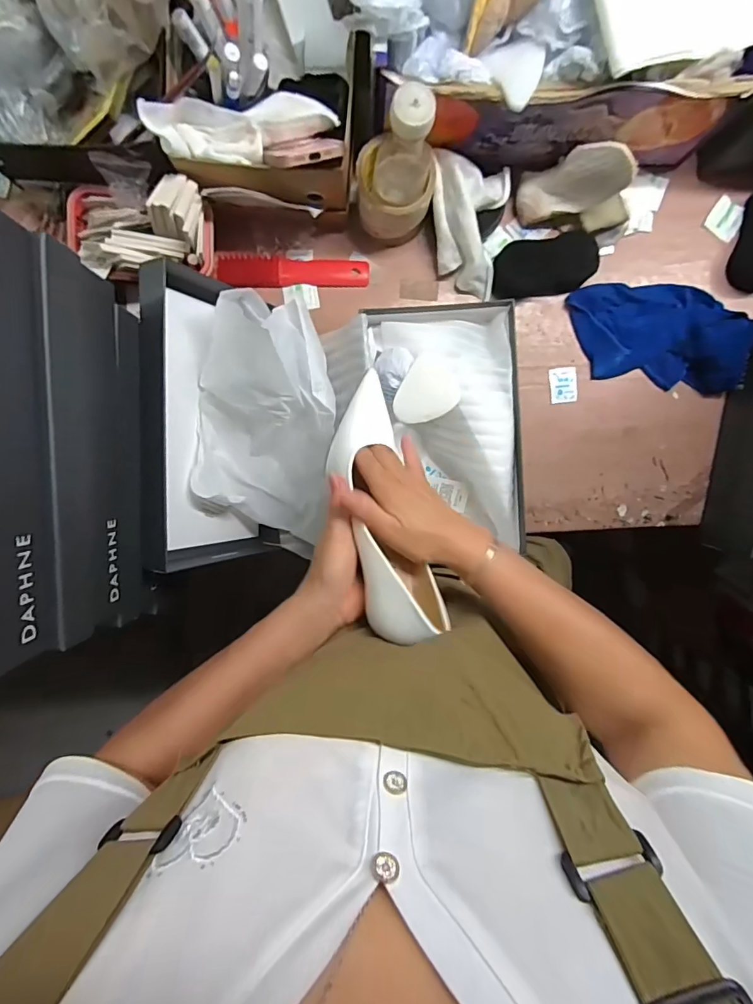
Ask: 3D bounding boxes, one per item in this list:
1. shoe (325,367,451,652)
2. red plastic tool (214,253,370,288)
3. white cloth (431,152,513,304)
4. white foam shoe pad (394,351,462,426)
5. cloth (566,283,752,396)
[{"bbox_3d":[0.002,0.002,0.432,0.078,0.067,0.250,-9,70,-1],"label":"shoe"},{"bbox_3d":[-0.108,-0.298,0.606,0.194,0.008,0.038,0,95,-2],"label":"red plastic tool"},{"bbox_3d":[0.109,-0.334,0.570,0.091,0.062,0.131,6,95,-2],"label":"white cloth"},{"bbox_3d":[0.061,-0.125,0.538,0.064,0.010,0.080,29,94,-4],"label":"white foam shoe pad"},{"bbox_3d":[0.364,-0.222,0.607,0.225,0.043,0.132,8,95,-3],"label":"cloth"}]

